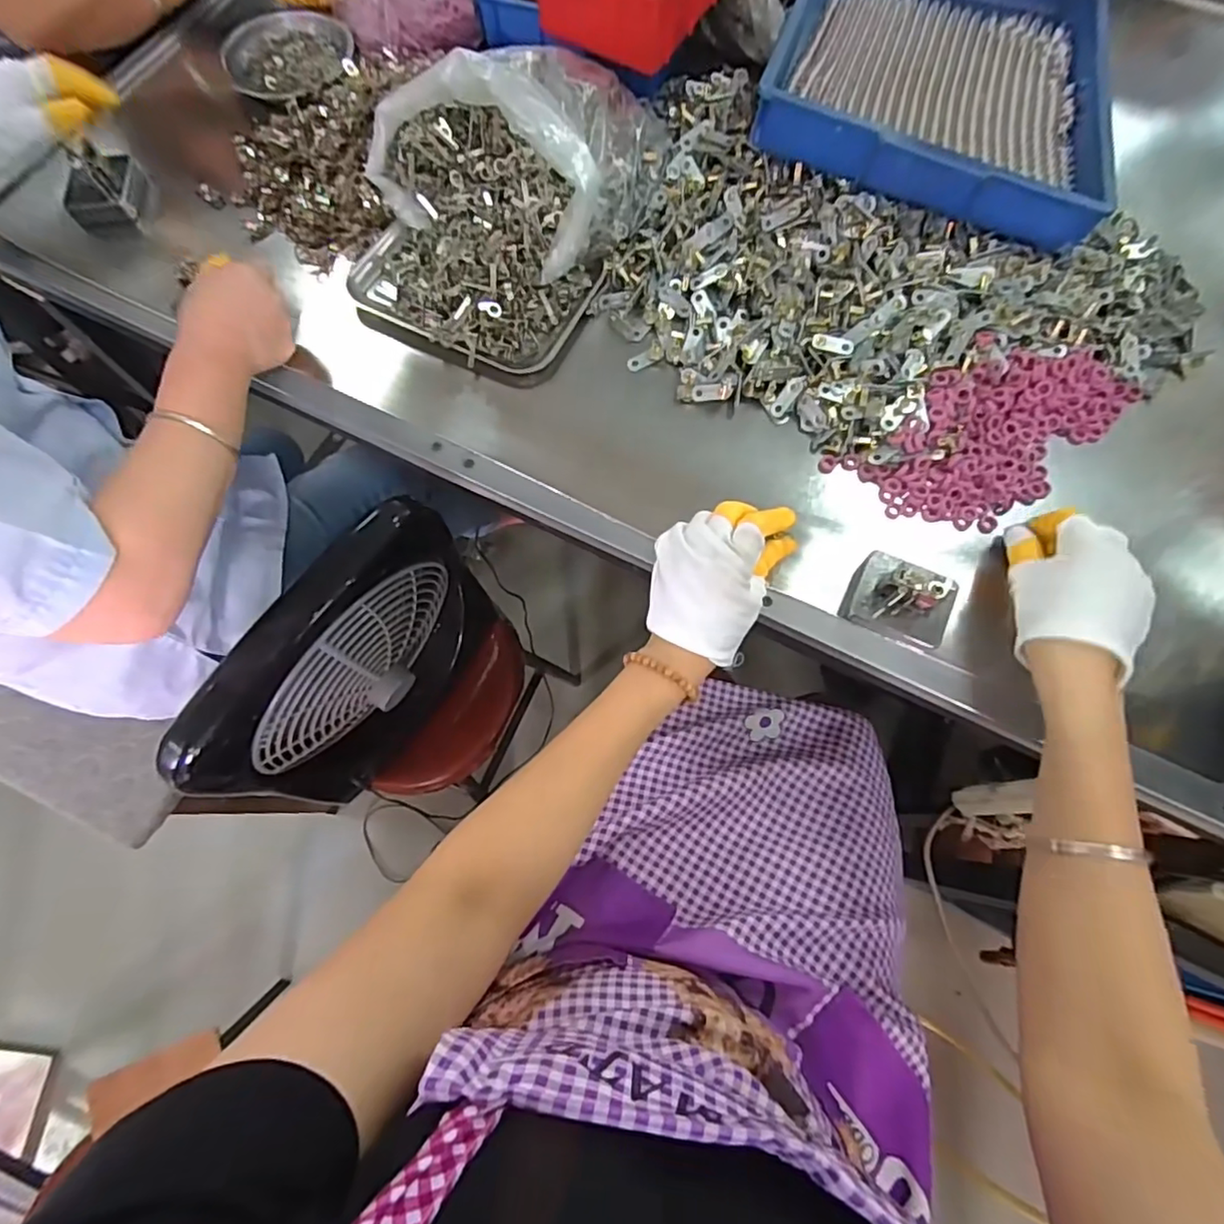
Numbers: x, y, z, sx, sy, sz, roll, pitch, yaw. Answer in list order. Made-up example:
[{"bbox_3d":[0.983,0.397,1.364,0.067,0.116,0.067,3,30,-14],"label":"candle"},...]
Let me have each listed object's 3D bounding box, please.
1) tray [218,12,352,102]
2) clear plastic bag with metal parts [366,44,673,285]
[{"bbox_3d":[-0.338,-0.572,0.631,0.121,0.028,0.118,0,72,0],"label":"tray"},{"bbox_3d":[-0.077,-0.415,0.522,0.229,0.088,0.216,33,75,10],"label":"clear plastic bag with metal parts"}]

